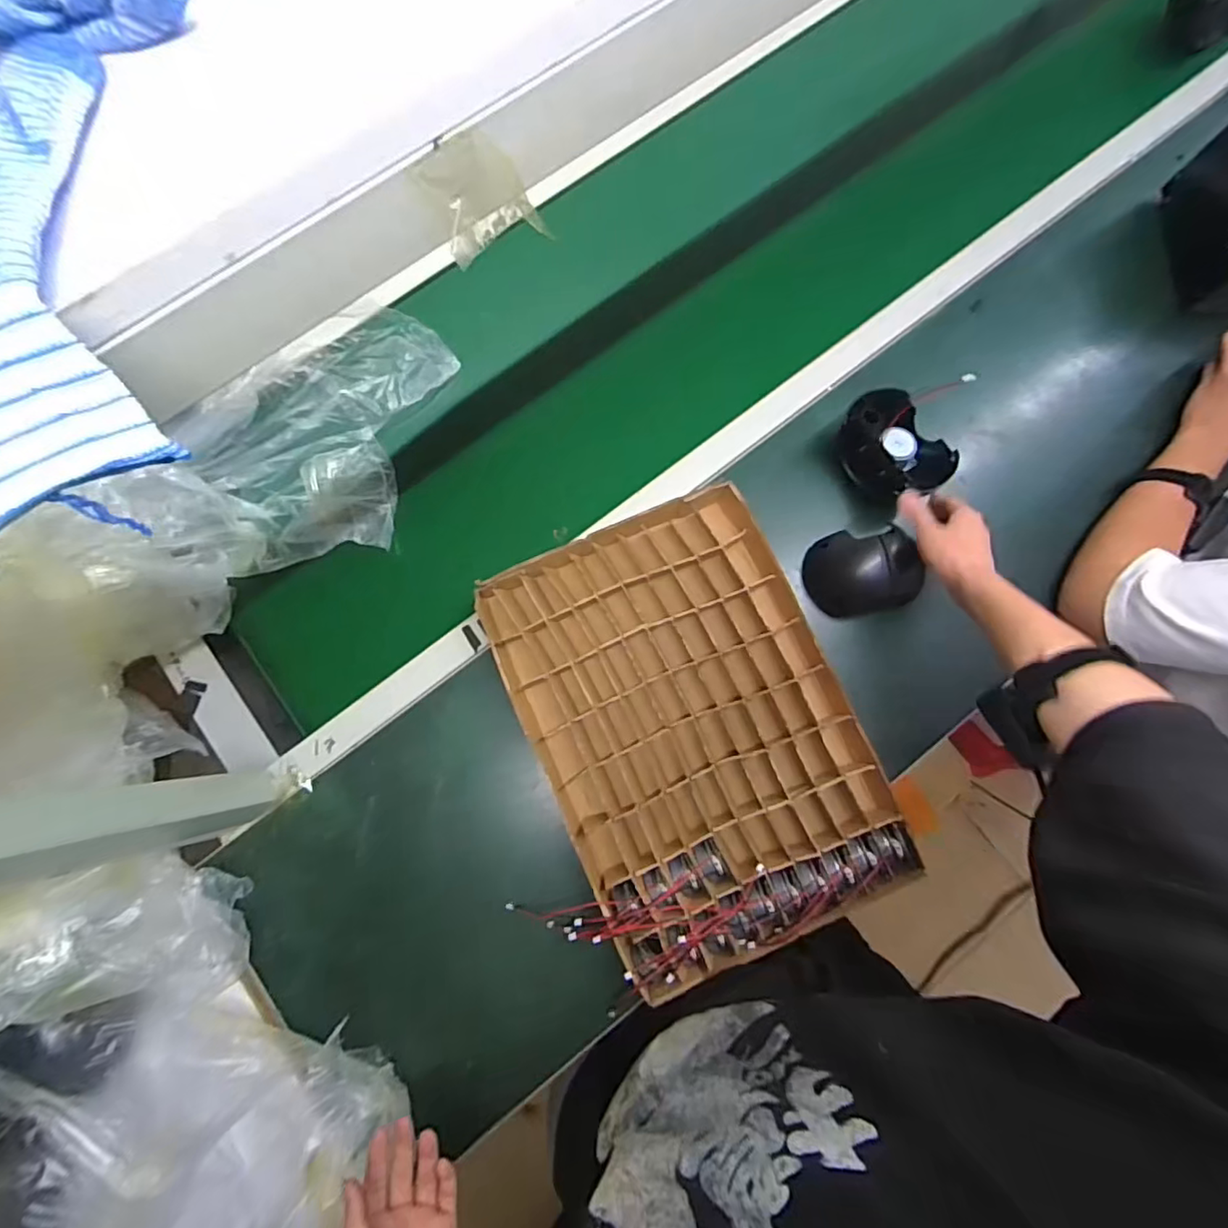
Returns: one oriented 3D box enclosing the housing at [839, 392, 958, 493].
[{"bbox_3d":[0.317,-0.191,0.665,0.082,0.050,0.129,-31,80,-5],"label":"housing"}]

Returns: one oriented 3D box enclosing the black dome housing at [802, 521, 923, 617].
[{"bbox_3d":[0.280,-0.046,0.651,0.112,0.075,0.090,-8,79,-1],"label":"black dome housing"}]

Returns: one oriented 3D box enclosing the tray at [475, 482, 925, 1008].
[{"bbox_3d":[0.078,0.114,0.625,0.320,0.053,0.449,-24,80,-4],"label":"tray"}]

